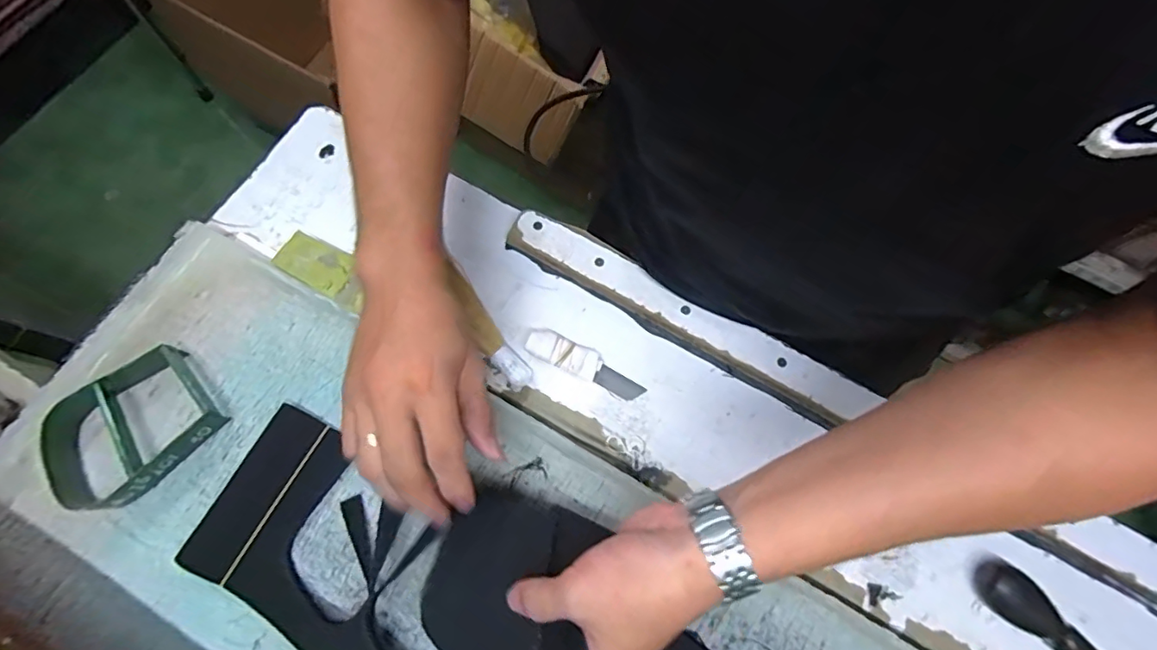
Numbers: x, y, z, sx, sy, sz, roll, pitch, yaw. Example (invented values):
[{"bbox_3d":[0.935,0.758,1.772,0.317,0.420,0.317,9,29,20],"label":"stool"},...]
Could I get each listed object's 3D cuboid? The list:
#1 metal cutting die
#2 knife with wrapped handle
[{"bbox_3d":[-0.320,0.071,0.386,0.101,0.034,0.088,-37,76,-12],"label":"metal cutting die"},{"bbox_3d":[0.005,0.033,0.454,0.104,0.015,0.025,23,73,6],"label":"knife with wrapped handle"}]

